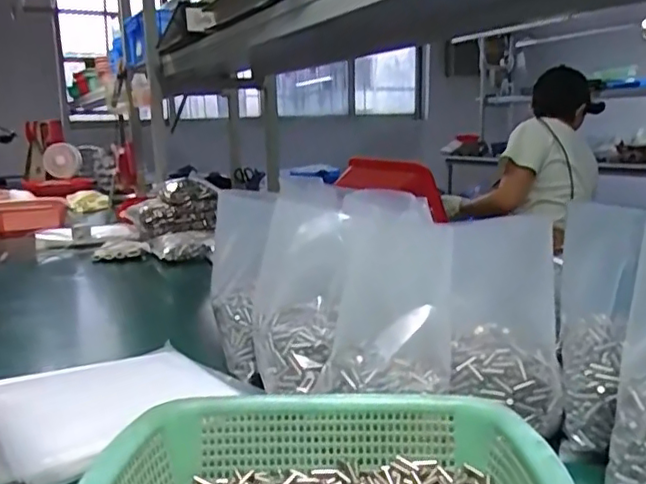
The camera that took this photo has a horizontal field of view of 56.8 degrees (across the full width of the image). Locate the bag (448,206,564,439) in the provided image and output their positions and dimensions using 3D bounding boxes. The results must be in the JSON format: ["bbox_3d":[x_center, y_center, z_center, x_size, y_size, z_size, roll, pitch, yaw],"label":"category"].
[{"bbox_3d":[0.175,0.071,0.568,0.095,0.196,0.099,3,13,23],"label":"bag"}]

